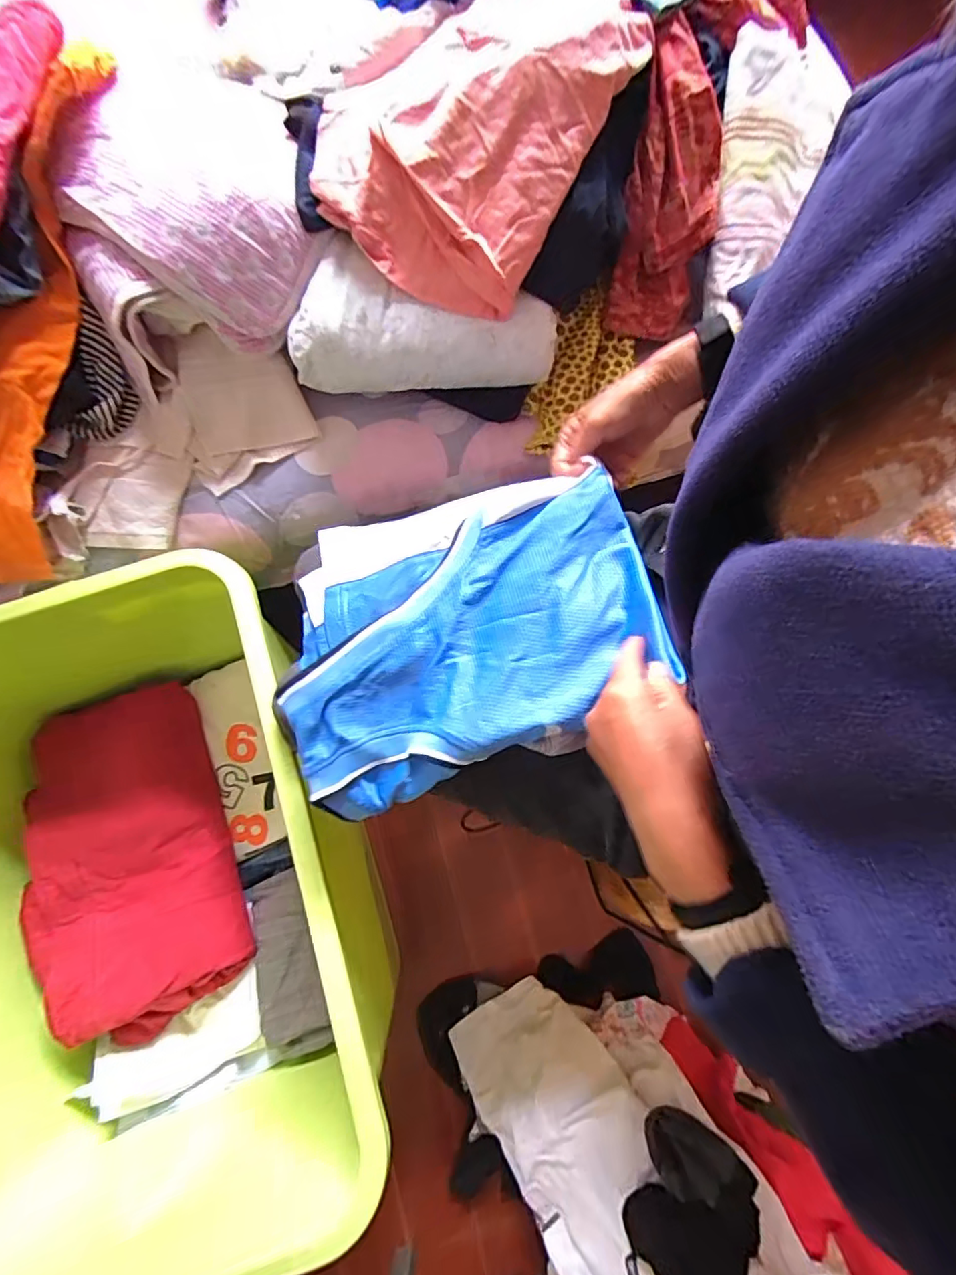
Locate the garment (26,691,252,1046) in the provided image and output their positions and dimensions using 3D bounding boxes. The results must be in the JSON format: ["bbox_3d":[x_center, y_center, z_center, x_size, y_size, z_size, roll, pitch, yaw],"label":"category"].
[{"bbox_3d":[-0.494,0.305,0.740,0.250,0.081,0.454,-22,77,-5],"label":"garment"}]

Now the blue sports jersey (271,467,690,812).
[{"bbox_3d":[-0.021,-0.017,0.443,0.312,0.088,0.235,-22,77,-5],"label":"blue sports jersey"}]

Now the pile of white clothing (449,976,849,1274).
[{"bbox_3d":[0.166,0.687,0.630,0.305,0.171,0.530,-48,37,-10],"label":"pile of white clothing"}]

